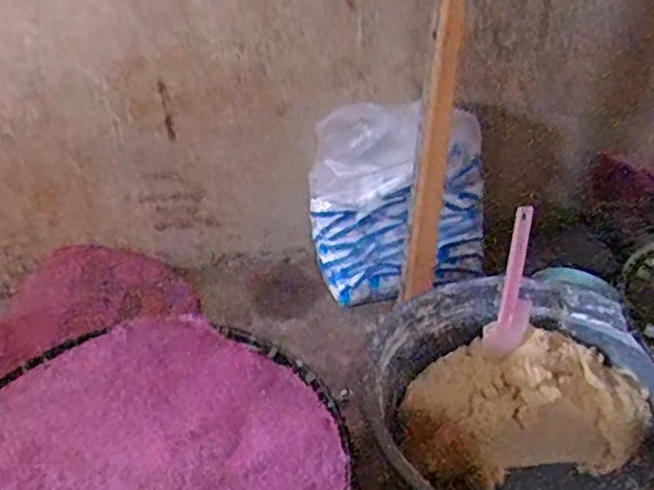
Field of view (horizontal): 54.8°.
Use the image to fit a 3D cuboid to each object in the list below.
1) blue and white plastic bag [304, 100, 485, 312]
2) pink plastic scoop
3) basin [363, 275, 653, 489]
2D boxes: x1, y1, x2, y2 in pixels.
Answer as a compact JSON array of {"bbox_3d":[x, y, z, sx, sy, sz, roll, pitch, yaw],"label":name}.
[{"bbox_3d":[0.120,-0.061,1.014,0.293,0.292,0.120,0,33,0],"label":"blue and white plastic bag"},{"bbox_3d":[0.235,0.051,0.788,0.050,0.199,0.045,14,35,20],"label":"pink plastic scoop"},{"bbox_3d":[0.251,0.246,0.736,0.364,0.222,0.410,-3,33,-5],"label":"basin"}]

